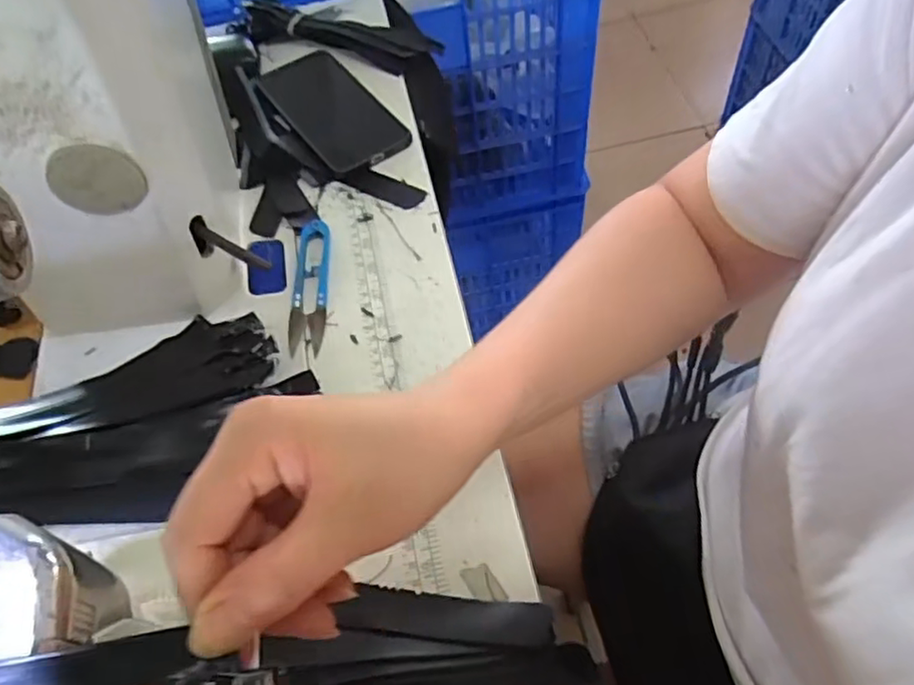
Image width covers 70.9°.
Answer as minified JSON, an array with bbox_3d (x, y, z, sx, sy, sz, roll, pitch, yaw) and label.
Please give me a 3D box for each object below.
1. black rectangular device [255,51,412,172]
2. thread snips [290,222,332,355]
[{"bbox_3d":[-0.114,-0.211,0.565,0.074,0.011,0.170,-32,60,-13],"label":"black rectangular device"},{"bbox_3d":[-0.107,-0.042,0.468,0.025,0.013,0.112,-6,58,4],"label":"thread snips"}]

